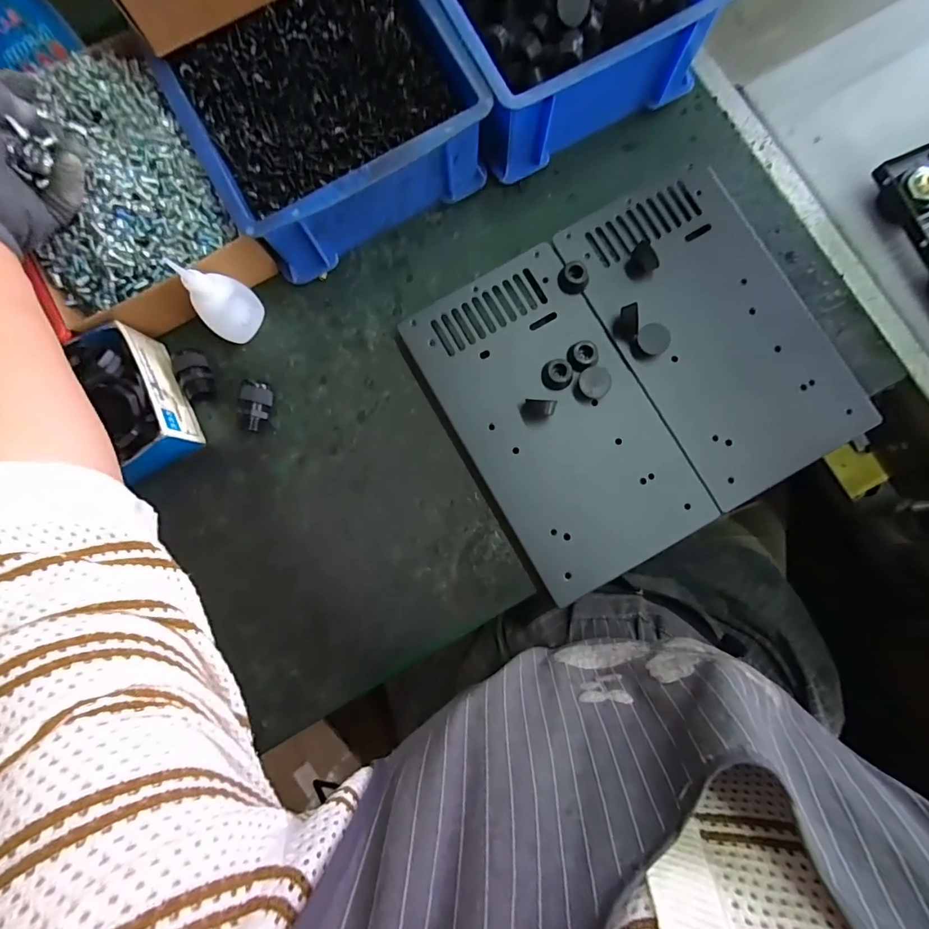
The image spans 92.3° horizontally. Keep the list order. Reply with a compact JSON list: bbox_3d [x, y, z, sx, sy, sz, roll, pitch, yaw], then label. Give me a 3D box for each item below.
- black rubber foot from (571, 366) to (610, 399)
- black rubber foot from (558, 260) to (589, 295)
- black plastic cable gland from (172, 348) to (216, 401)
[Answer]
[{"bbox_3d":[0.103,-0.064,0.357,0.026,0.016,0.024,30,86,5],"label":"black rubber foot"},{"bbox_3d":[0.091,-0.156,0.367,0.024,0.014,0.024,0,84,2],"label":"black rubber foot"},{"bbox_3d":[-0.229,-0.077,0.381,0.022,0.021,0.041,-18,84,0],"label":"black plastic cable gland"}]

